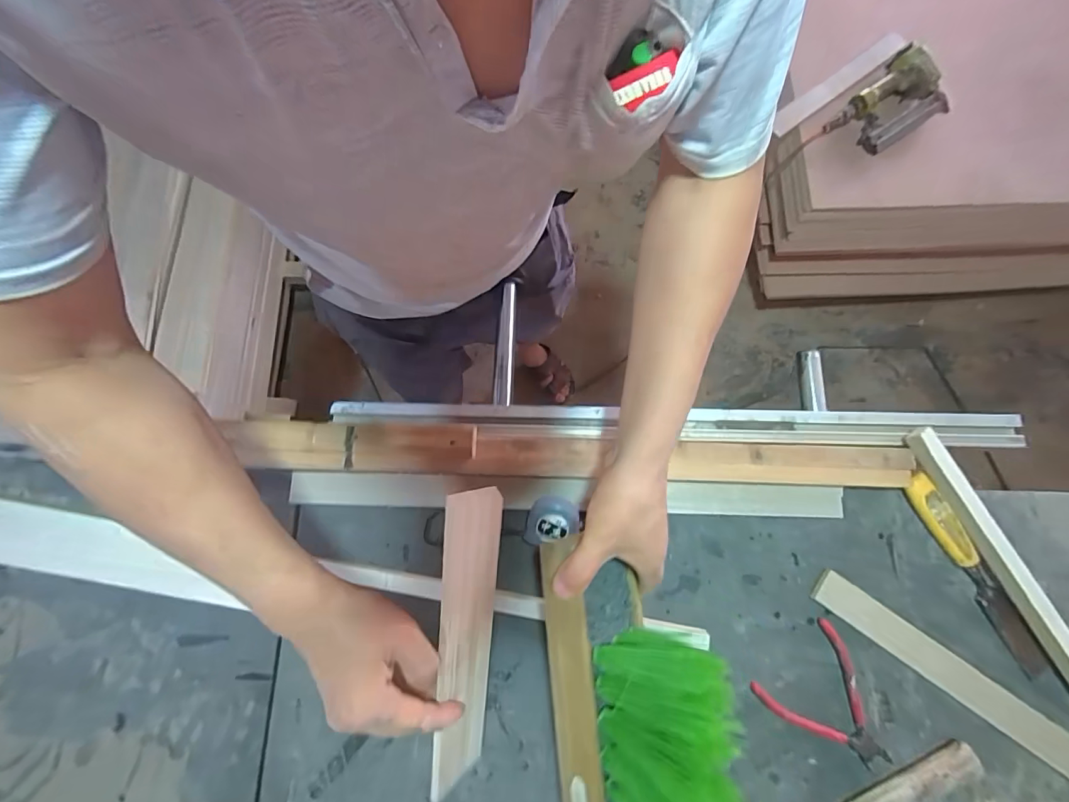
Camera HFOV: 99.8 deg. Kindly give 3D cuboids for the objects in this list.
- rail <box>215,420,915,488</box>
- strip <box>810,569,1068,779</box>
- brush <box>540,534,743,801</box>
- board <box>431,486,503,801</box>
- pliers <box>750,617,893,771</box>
[{"bbox_3d":[0.021,0.066,0.545,0.810,0.035,0.056,3,77,1],"label":"rail"},{"bbox_3d":[0.468,0.307,0.493,0.344,0.013,0.042,35,80,8],"label":"strip"},{"bbox_3d":[0.087,0.266,0.368,0.140,0.091,0.290,-7,77,-1],"label":"brush"},{"bbox_3d":[-0.058,0.207,0.379,0.009,0.053,0.281,19,110,42],"label":"board"},{"bbox_3d":[0.326,0.332,0.492,0.115,0.010,0.136,-38,79,-8],"label":"pliers"}]

